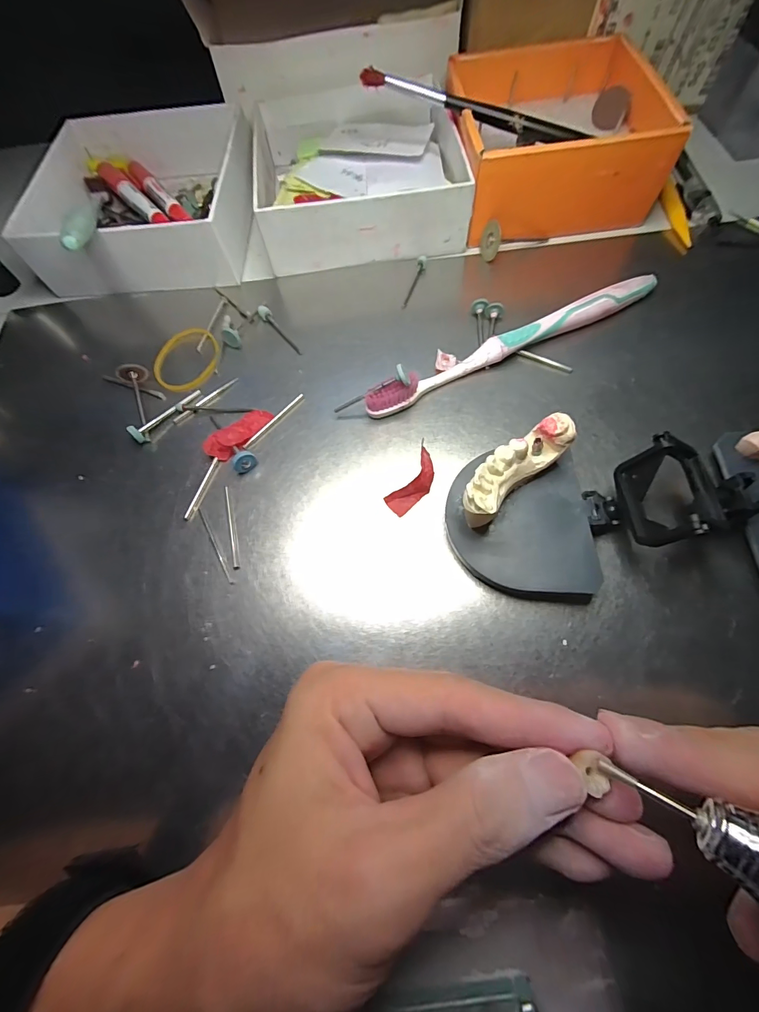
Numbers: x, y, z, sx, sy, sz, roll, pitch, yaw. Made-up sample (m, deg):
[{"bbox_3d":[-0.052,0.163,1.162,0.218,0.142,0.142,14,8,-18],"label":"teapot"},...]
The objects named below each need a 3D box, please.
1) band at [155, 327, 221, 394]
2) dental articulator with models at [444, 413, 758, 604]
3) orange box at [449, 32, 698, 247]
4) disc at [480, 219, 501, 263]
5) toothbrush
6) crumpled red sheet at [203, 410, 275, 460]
[{"bbox_3d":[-0.117,-0.090,0.235,0.038,0.004,0.046,1,68,3],"label":"band"},{"bbox_3d":[0.118,0.001,0.161,0.173,0.039,0.066,-3,68,2],"label":"dental articulator with models"},{"bbox_3d":[0.109,-0.244,0.258,0.123,0.049,0.125,-8,68,0],"label":"orange box"},{"bbox_3d":[0.070,-0.169,0.249,0.004,0.021,0.019,-16,32,-19],"label":"disc"},{"bbox_3d":[0.074,-0.090,0.213,0.178,0.017,0.011,-25,69,-7],"label":"toothbrush"},{"bbox_3d":[-0.075,-0.039,0.208,0.015,0.007,0.038,37,74,16],"label":"crumpled red sheet"}]

